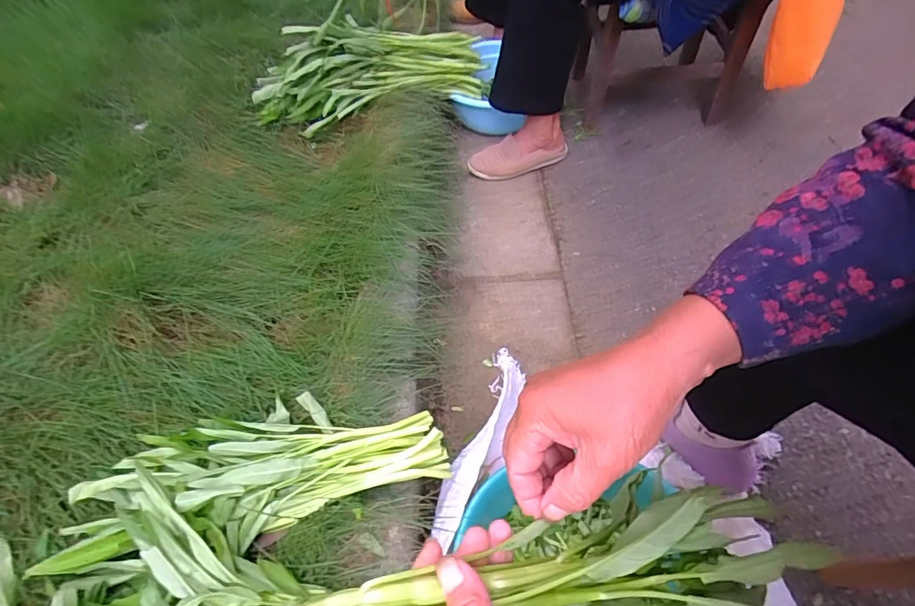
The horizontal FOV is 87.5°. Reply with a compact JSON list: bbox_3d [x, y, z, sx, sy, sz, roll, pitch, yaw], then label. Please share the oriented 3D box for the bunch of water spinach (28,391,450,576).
[{"bbox_3d":[-0.227,0.193,0.552,0.423,0.110,0.169,-6,51,-2],"label":"bunch of water spinach"}]

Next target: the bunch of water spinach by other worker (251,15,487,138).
[{"bbox_3d":[-0.197,-0.514,1.082,0.530,0.188,0.202,-15,54,-7],"label":"bunch of water spinach by other worker"}]

